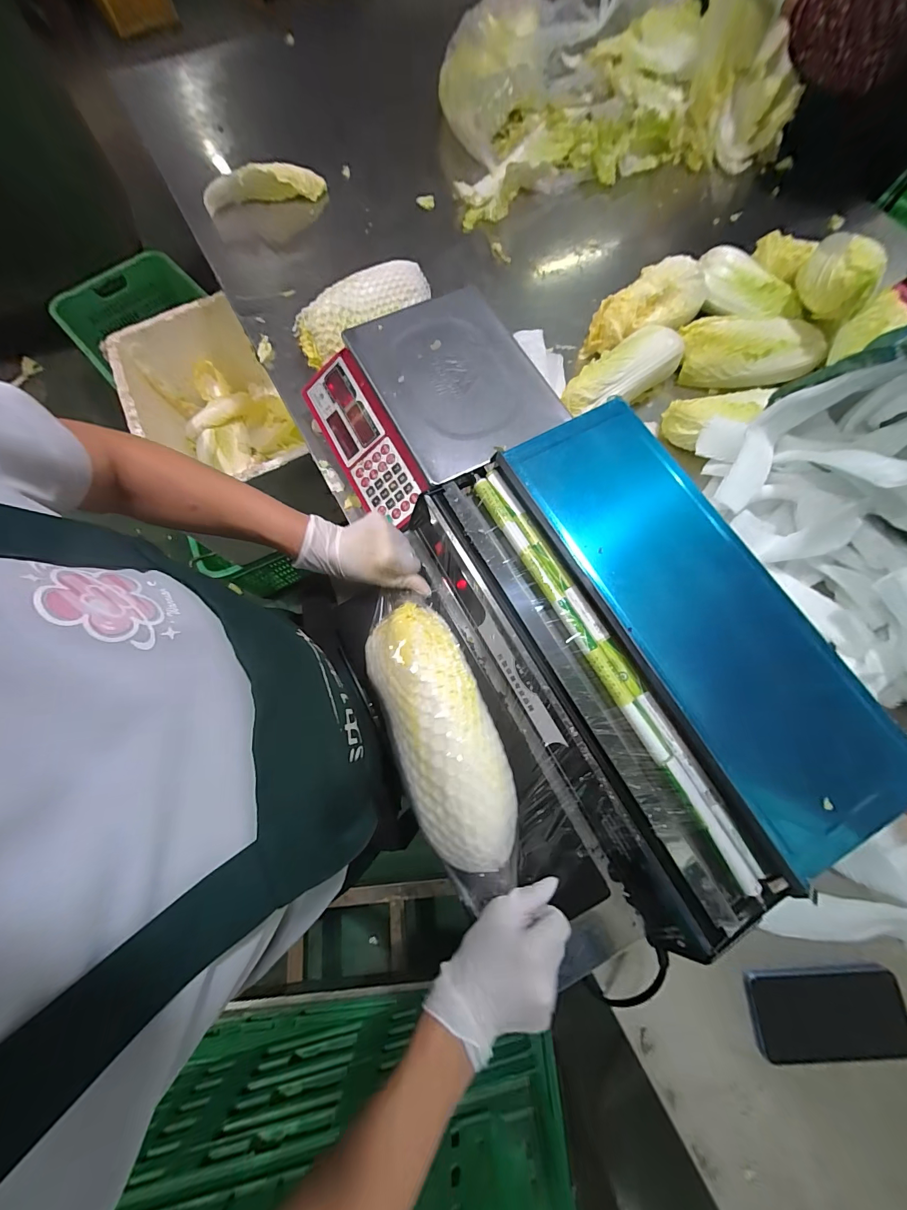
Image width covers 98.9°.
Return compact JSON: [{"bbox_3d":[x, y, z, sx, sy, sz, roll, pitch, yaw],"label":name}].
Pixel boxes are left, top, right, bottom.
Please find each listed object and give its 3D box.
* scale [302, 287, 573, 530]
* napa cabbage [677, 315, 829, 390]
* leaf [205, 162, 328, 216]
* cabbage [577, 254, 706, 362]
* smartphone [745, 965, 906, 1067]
[{"bbox_3d":[-0.038,-0.296,0.577,0.306,0.093,0.289,-27,75,-8],"label":"scale"},{"bbox_3d":[0.498,-0.422,0.653,0.225,0.077,0.097,9,73,2],"label":"napa cabbage"},{"bbox_3d":[-0.390,-0.863,0.804,0.252,0.064,0.045,-16,74,-5],"label":"leaf"},{"bbox_3d":[0.325,-0.511,0.672,0.205,0.076,0.103,-26,75,-8],"label":"cabbage"},{"bbox_3d":[0.409,0.440,0.416,0.162,0.007,0.078,-3,73,-1],"label":"smartphone"}]

